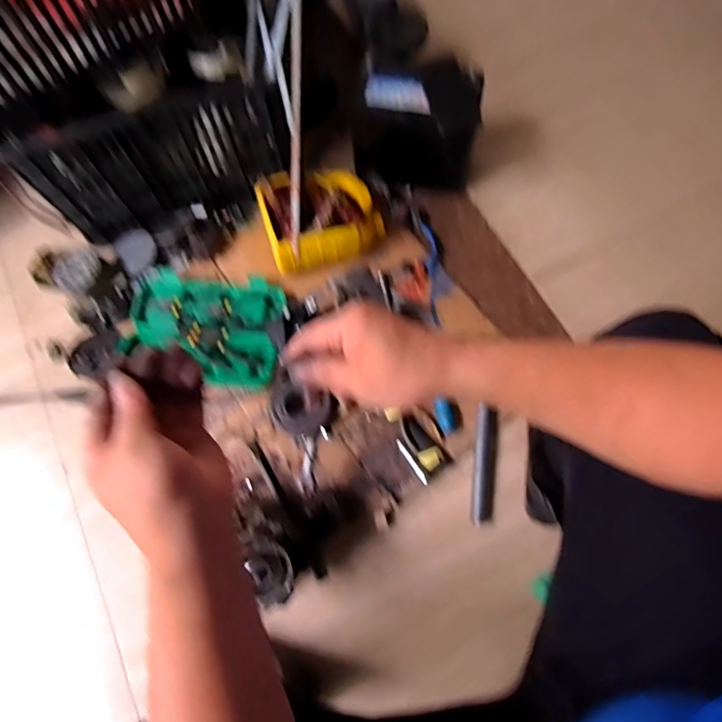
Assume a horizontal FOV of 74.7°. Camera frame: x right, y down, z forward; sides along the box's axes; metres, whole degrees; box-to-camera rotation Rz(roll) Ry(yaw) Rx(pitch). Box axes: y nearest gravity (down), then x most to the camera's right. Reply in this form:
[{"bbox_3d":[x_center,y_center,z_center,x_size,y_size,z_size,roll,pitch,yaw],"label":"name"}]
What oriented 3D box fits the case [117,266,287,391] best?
[{"bbox_3d":[-0.310,-0.066,0.939,0.314,0.048,0.228,9,72,4],"label":"case"}]

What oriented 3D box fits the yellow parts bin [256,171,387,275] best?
[{"bbox_3d":[-0.082,-0.296,0.946,0.227,0.100,0.194,-16,72,-4],"label":"yellow parts bin"}]

